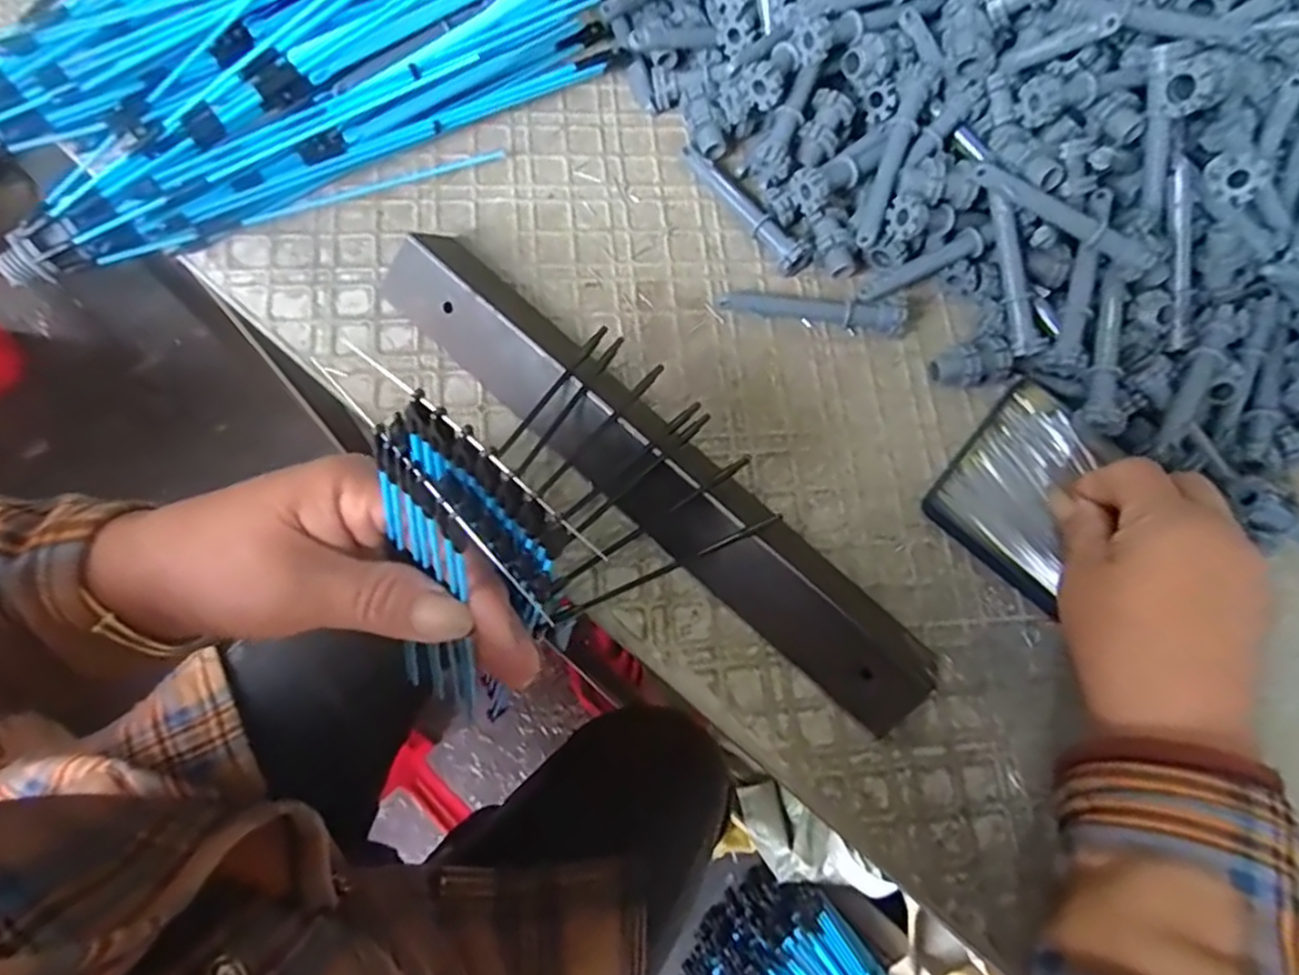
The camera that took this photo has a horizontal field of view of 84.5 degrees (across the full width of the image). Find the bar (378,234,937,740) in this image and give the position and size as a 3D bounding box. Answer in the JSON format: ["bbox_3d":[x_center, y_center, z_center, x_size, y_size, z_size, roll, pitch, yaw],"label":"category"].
[{"bbox_3d":[-0.003,-0.010,0.335,0.316,0.035,0.047,40,72,7],"label":"bar"}]

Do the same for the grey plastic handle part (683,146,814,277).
[{"bbox_3d":[0.052,-0.155,0.391,0.017,0.016,0.093,-34,80,-15],"label":"grey plastic handle part"}]

